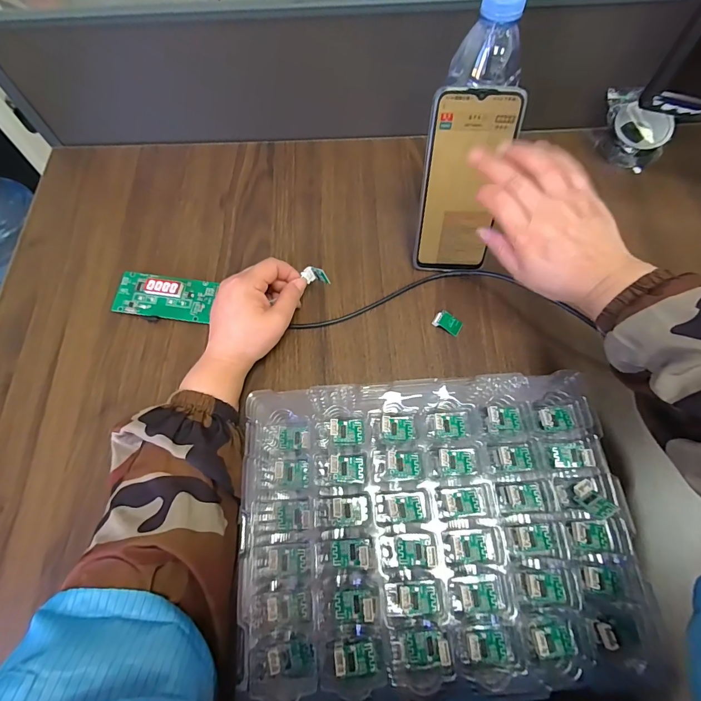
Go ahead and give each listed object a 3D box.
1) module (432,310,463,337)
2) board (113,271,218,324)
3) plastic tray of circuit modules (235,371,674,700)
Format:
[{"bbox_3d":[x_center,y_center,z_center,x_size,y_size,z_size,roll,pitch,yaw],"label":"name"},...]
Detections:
[{"bbox_3d":[0.101,-0.029,0.385,0.029,0.008,0.018,30,70,11],"label":"module"},{"bbox_3d":[-0.192,-0.056,0.388,0.098,0.012,0.049,7,67,0],"label":"board"},{"bbox_3d":[0.060,0.131,0.293,0.276,0.054,0.208,-3,67,-2],"label":"plastic tray of circuit modules"}]

